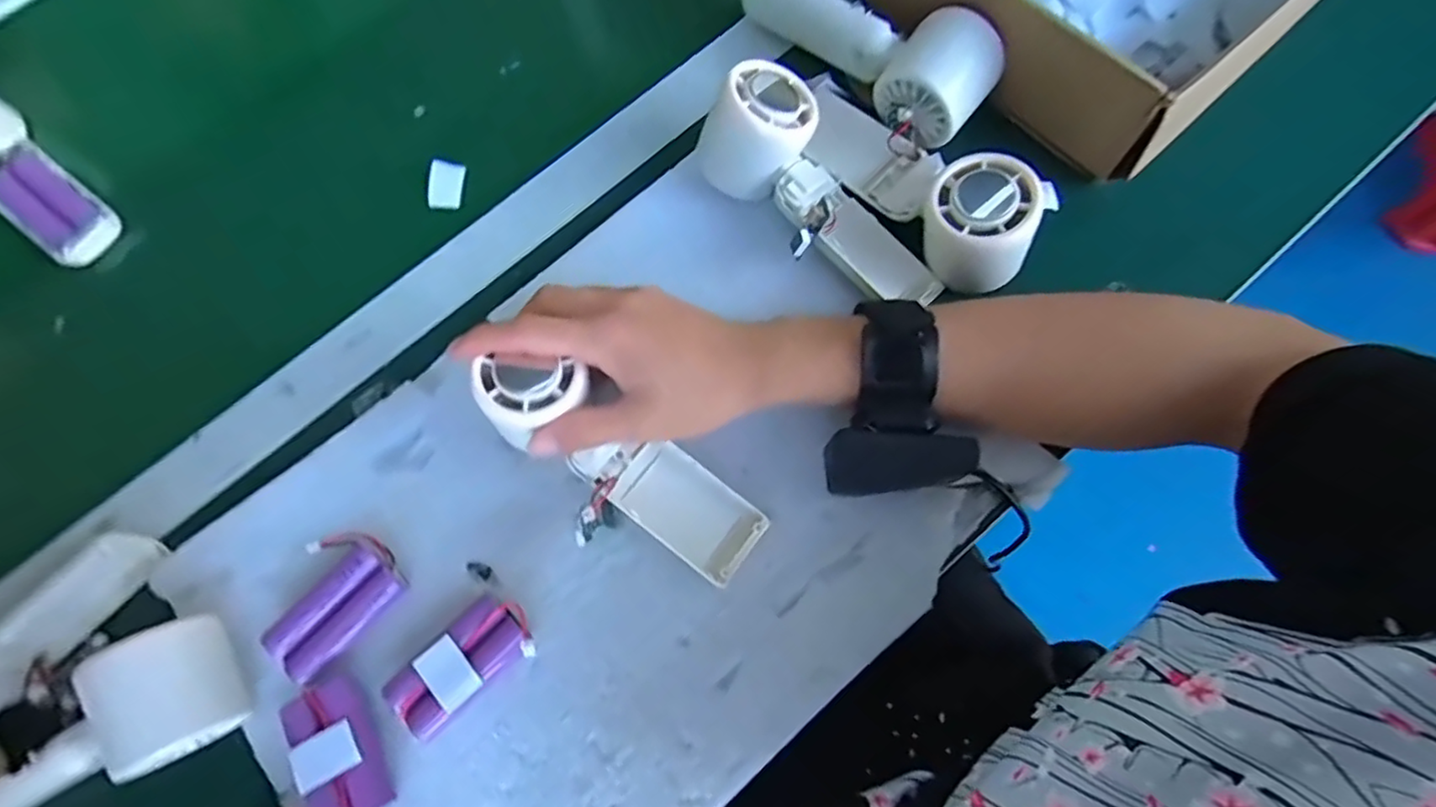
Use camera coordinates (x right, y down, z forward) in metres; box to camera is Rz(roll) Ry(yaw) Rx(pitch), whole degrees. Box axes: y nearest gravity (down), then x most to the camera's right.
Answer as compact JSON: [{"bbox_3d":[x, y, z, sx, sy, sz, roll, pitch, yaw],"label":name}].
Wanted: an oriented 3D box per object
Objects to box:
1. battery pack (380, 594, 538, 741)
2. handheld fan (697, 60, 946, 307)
[{"bbox_3d":[-0.127,0.128,0.330,0.071,0.018,0.033,-42,76,-7],"label":"battery pack"},{"bbox_3d":[0.057,-0.112,0.377,0.162,0.053,0.069,44,78,-2],"label":"handheld fan"}]

